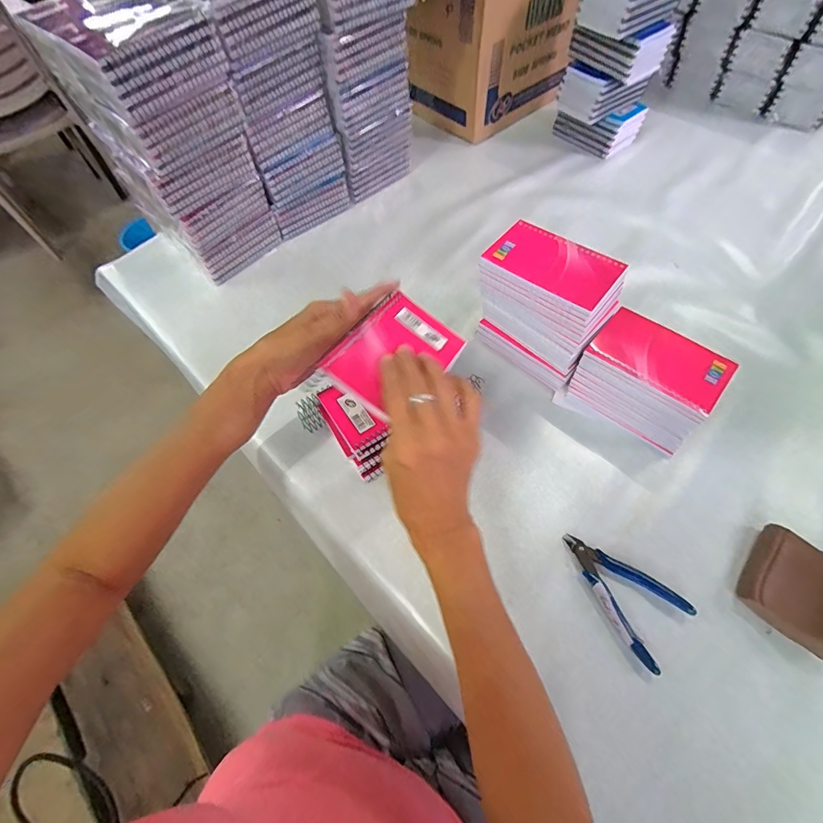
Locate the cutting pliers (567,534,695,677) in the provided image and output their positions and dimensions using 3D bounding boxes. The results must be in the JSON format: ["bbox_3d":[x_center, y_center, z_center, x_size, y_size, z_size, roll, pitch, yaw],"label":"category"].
[{"bbox_3d":[0.192,0.165,0.381,0.068,0.013,0.118,-39,64,-19],"label":"cutting pliers"}]

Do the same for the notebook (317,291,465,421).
[{"bbox_3d":[-0.009,-0.049,0.346,0.082,0.006,0.133,36,50,-3],"label":"notebook"}]

